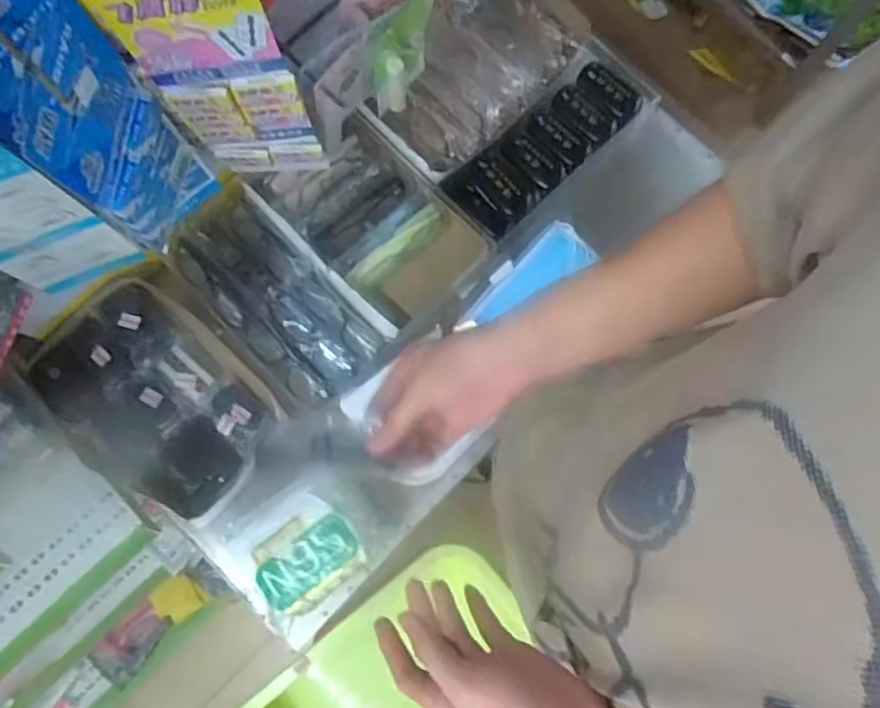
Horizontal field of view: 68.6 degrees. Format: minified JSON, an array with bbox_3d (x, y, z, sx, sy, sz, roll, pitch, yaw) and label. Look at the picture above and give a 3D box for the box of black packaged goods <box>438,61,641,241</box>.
[{"bbox_3d":[0.129,-0.250,0.775,0.258,0.053,0.088,-42,82,-7],"label":"box of black packaged goods"}]

